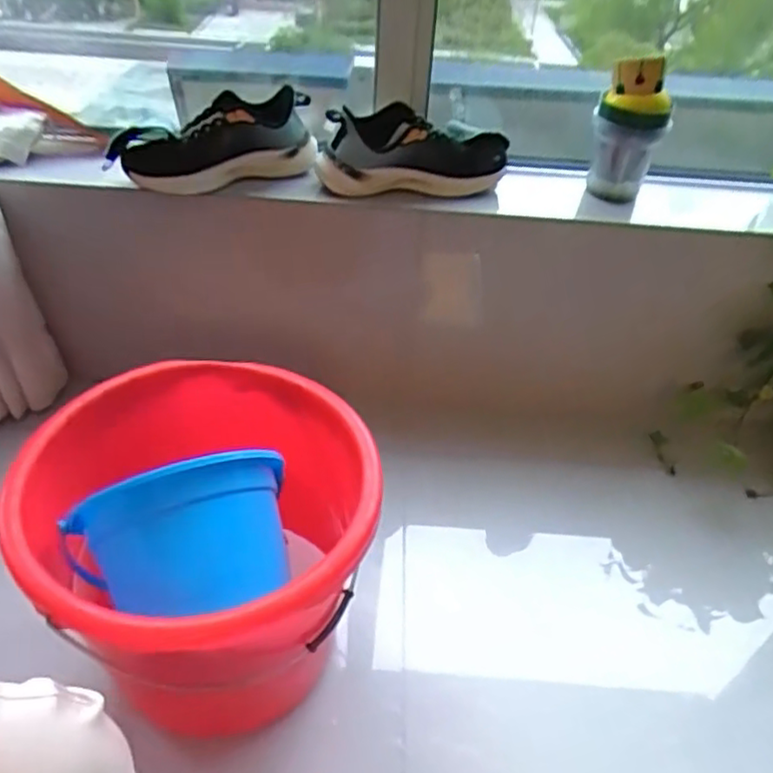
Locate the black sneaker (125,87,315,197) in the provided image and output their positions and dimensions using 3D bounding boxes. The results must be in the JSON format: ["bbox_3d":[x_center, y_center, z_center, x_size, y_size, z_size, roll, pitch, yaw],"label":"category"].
[{"bbox_3d":[-0.232,-0.351,0.943,0.266,0.108,0.090,-20,46,-27],"label":"black sneaker"}]

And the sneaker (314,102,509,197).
[{"bbox_3d":[0.051,-0.345,0.967,0.291,0.104,0.101,-5,41,-12],"label":"sneaker"}]

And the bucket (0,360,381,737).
[{"bbox_3d":[-0.185,0.180,0.702,0.324,0.271,0.312,3,40,-3],"label":"bucket"}]

